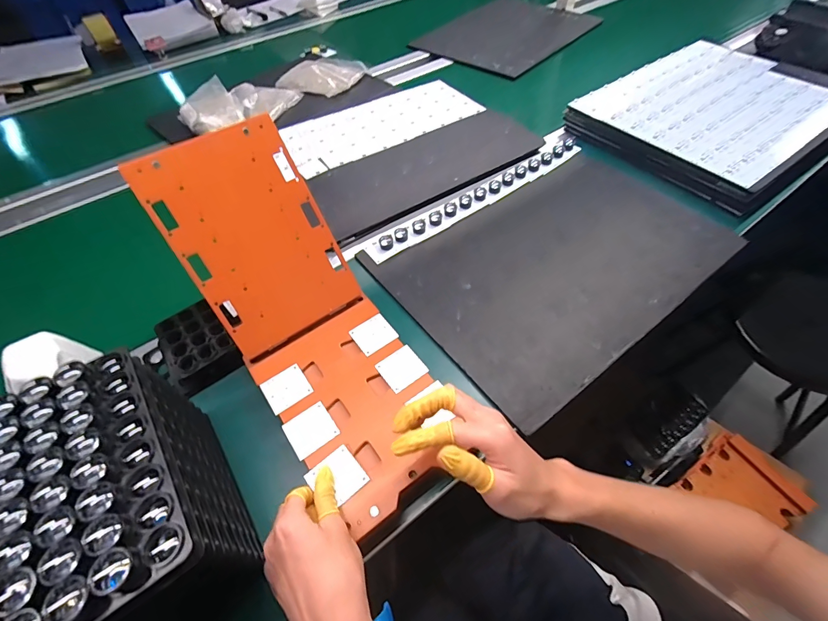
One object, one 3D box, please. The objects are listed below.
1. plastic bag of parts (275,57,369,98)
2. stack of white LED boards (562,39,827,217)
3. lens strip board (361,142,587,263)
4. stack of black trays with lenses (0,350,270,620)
[{"bbox_3d":[-0.226,-0.581,0.942,0.178,0.034,0.172,23,59,19],"label":"plastic bag of parts"},{"bbox_3d":[0.614,-0.402,0.764,0.497,0.051,0.366,-31,58,-18],"label":"stack of white LED boards"},{"bbox_3d":[0.120,-0.202,0.662,0.460,0.015,0.035,-31,58,-18],"label":"lens strip board"},{"bbox_3d":[-0.229,0.156,0.321,0.100,0.158,0.207,-30,58,-17],"label":"stack of black trays with lenses"}]

